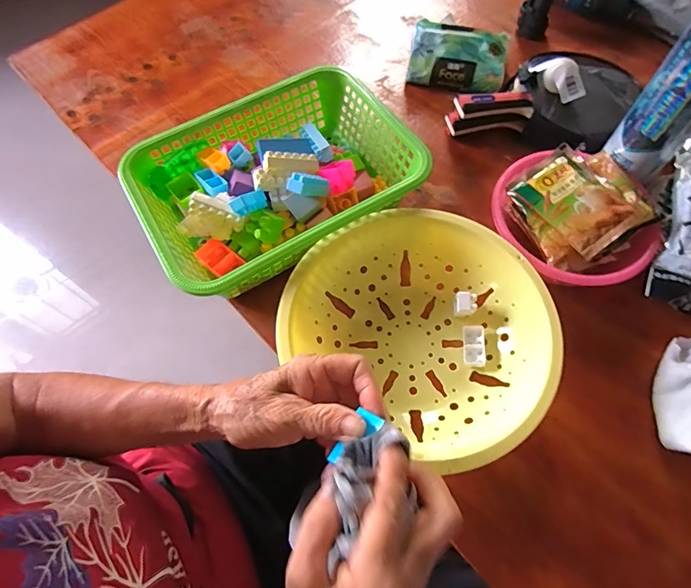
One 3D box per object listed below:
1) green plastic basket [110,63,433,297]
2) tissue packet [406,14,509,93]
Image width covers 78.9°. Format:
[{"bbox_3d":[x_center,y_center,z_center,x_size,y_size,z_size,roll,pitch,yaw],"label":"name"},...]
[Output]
[{"bbox_3d":[-0.078,-0.124,0.489,0.293,0.084,0.218,-30,66,-13],"label":"green plastic basket"},{"bbox_3d":[0.159,-0.333,0.595,0.133,0.061,0.076,15,64,9],"label":"tissue packet"}]

